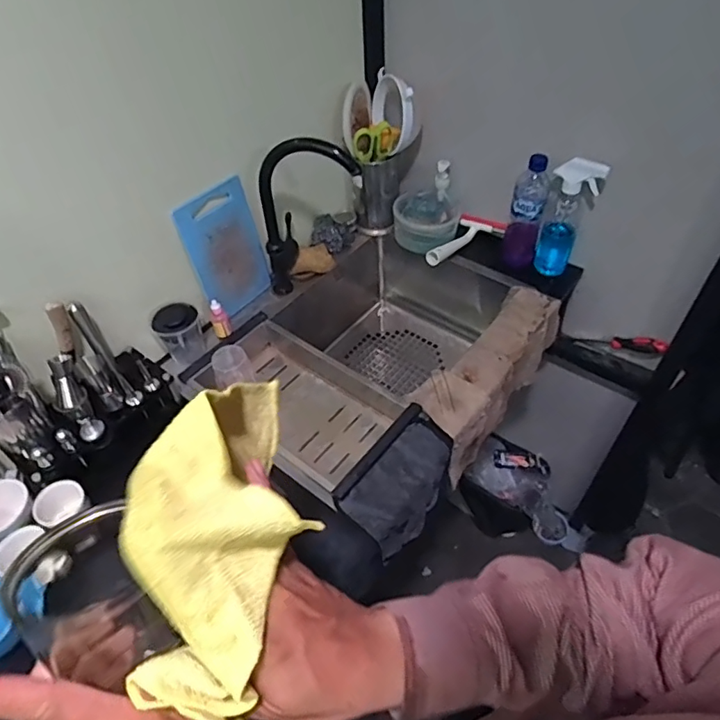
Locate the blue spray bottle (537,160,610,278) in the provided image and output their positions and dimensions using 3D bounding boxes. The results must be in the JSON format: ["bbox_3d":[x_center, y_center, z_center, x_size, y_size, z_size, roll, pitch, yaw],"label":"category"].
[{"bbox_3d":[0.374,-0.252,0.950,0.081,0.251,0.056,20,52,19],"label":"blue spray bottle"}]

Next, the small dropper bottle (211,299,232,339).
[{"bbox_3d":[-0.253,-0.074,0.941,0.029,0.079,0.022,-20,50,-14],"label":"small dropper bottle"}]

